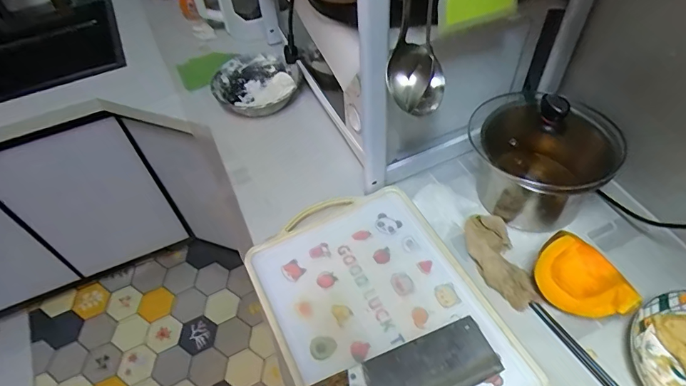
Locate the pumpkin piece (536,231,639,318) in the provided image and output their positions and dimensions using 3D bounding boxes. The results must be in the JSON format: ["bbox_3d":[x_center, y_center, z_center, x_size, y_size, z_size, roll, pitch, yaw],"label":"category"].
[{"bbox_3d":[0.328,0.112,0.606,0.118,0.097,0.094,20,56,19],"label":"pumpkin piece"}]

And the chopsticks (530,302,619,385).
[{"bbox_3d":[0.333,0.236,0.567,0.020,0.012,0.231,-27,55,-16],"label":"chopsticks"}]

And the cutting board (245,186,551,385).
[{"bbox_3d":[0.052,0.170,0.626,0.278,0.019,0.387,-24,54,-14],"label":"cutting board"}]

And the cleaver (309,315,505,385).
[{"bbox_3d":[0.064,0.238,0.553,0.271,0.021,0.082,-20,53,-11],"label":"cleaver"}]

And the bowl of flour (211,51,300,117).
[{"bbox_3d":[-0.177,-0.214,0.903,0.154,0.074,0.161,-2,52,3],"label":"bowl of flour"}]

